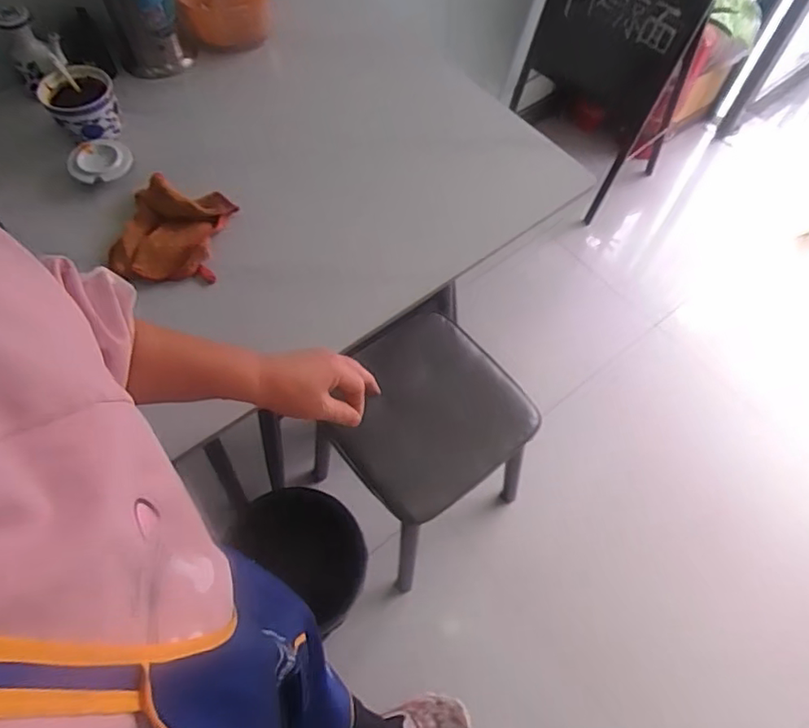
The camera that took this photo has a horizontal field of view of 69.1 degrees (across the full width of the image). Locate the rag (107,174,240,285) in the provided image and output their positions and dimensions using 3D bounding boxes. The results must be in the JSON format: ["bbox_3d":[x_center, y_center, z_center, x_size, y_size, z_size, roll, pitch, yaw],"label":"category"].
[{"bbox_3d":[-0.296,-0.175,0.757,0.128,0.025,0.162,8,62,3],"label":"rag"}]

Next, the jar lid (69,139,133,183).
[{"bbox_3d":[-0.421,-0.283,0.814,0.080,0.026,0.068,-8,62,-6],"label":"jar lid"}]

